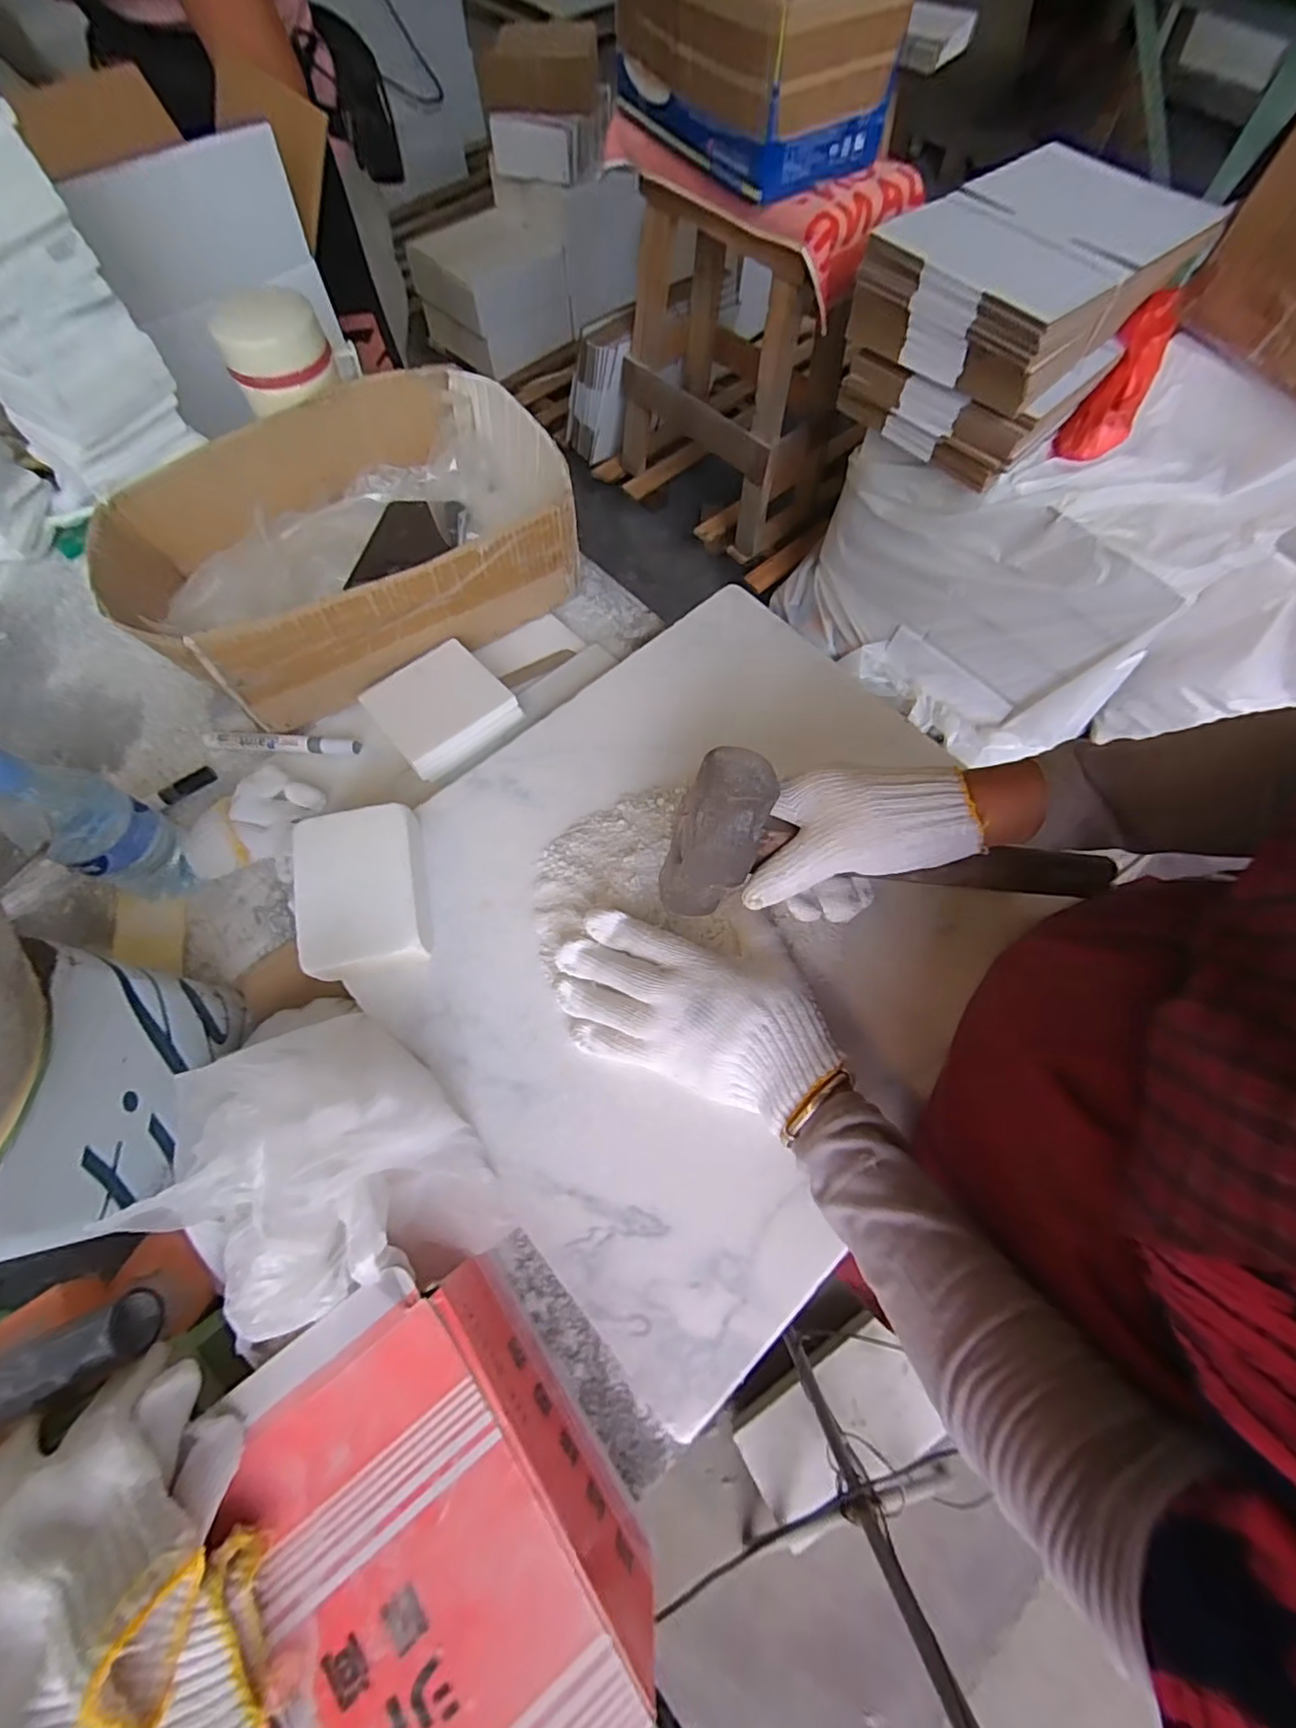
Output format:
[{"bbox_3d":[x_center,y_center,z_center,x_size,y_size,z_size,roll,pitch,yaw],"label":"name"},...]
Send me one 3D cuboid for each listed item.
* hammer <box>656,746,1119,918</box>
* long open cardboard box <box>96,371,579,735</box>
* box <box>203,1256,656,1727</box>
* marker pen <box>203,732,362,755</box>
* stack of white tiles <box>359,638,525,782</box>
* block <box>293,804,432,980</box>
[{"bbox_3d":[0.151,-0.003,0.361,0.274,0.091,0.061,7,66,-12],"label":"hammer"},{"bbox_3d":[-0.267,-0.290,0.539,0.371,0.096,0.240,-32,70,-13],"label":"long open cardboard box"},{"bbox_3d":[-0.148,0.353,0.293,0.237,0.114,0.198,-34,71,-13],"label":"box"},{"bbox_3d":[-0.316,-0.105,0.515,0.141,0.017,0.017,7,67,3],"label":"marker pen"},{"bbox_3d":[-0.174,-0.136,0.503,0.100,0.022,0.102,-38,72,-15],"label":"stack of white tiles"},{"bbox_3d":[-0.192,0.017,0.409,0.074,0.045,0.110,-13,67,-5],"label":"block"}]

